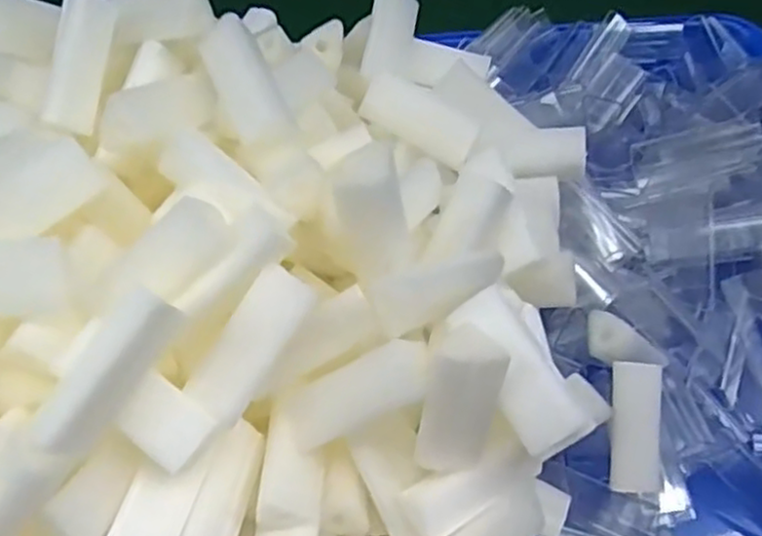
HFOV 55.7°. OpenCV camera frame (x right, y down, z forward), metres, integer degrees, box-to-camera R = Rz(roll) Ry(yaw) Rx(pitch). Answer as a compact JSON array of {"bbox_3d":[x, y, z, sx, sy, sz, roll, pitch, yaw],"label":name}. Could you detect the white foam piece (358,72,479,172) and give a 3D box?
[{"bbox_3d":[0.015,-0.058,0.285,0.046,0.011,0.021,28,88,-10],"label":"white foam piece"}]

